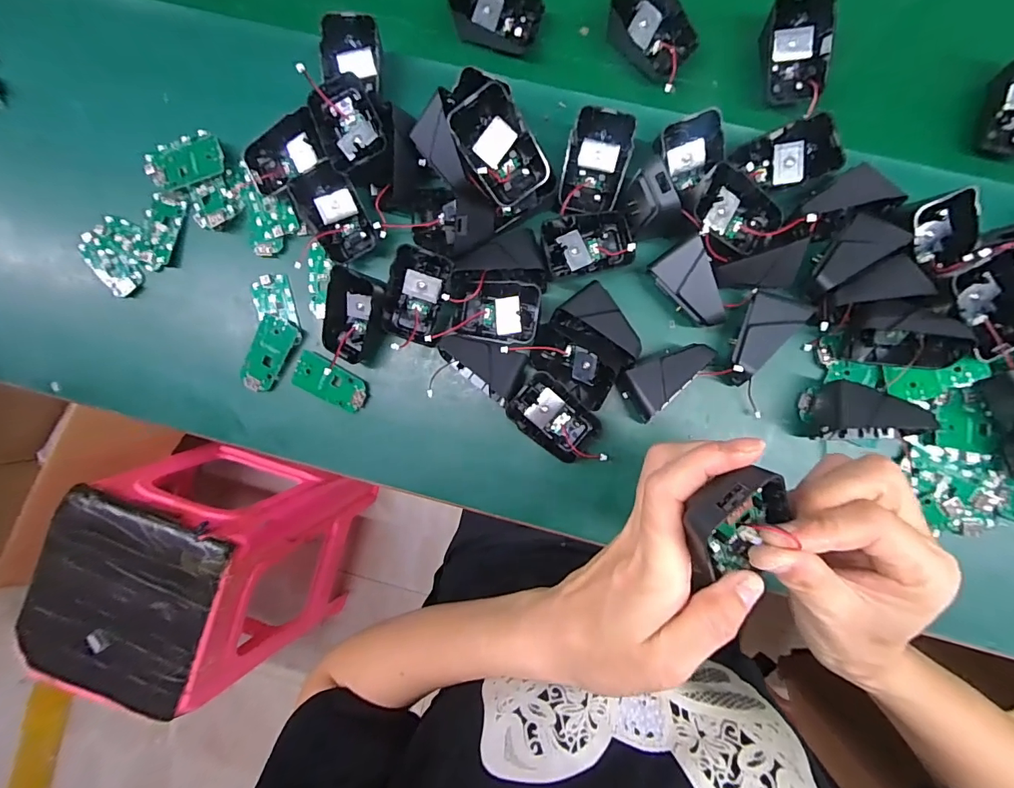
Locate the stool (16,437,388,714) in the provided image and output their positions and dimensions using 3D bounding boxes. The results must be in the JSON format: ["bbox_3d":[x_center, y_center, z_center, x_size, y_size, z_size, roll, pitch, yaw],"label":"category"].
[{"bbox_3d":[-0.530,0.305,0.882,0.320,0.463,0.308,19,94,5],"label":"stool"}]

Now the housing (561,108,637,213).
[{"bbox_3d":[0.066,-0.170,0.343,0.047,0.035,0.070,18,94,5],"label":"housing"}]

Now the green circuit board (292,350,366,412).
[{"bbox_3d":[-0.144,-0.009,0.369,0.061,0.007,0.030,28,94,4],"label":"green circuit board"}]

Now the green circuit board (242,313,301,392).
[{"bbox_3d":[-0.194,-0.031,0.372,0.030,0.011,0.061,23,94,4],"label":"green circuit board"}]

